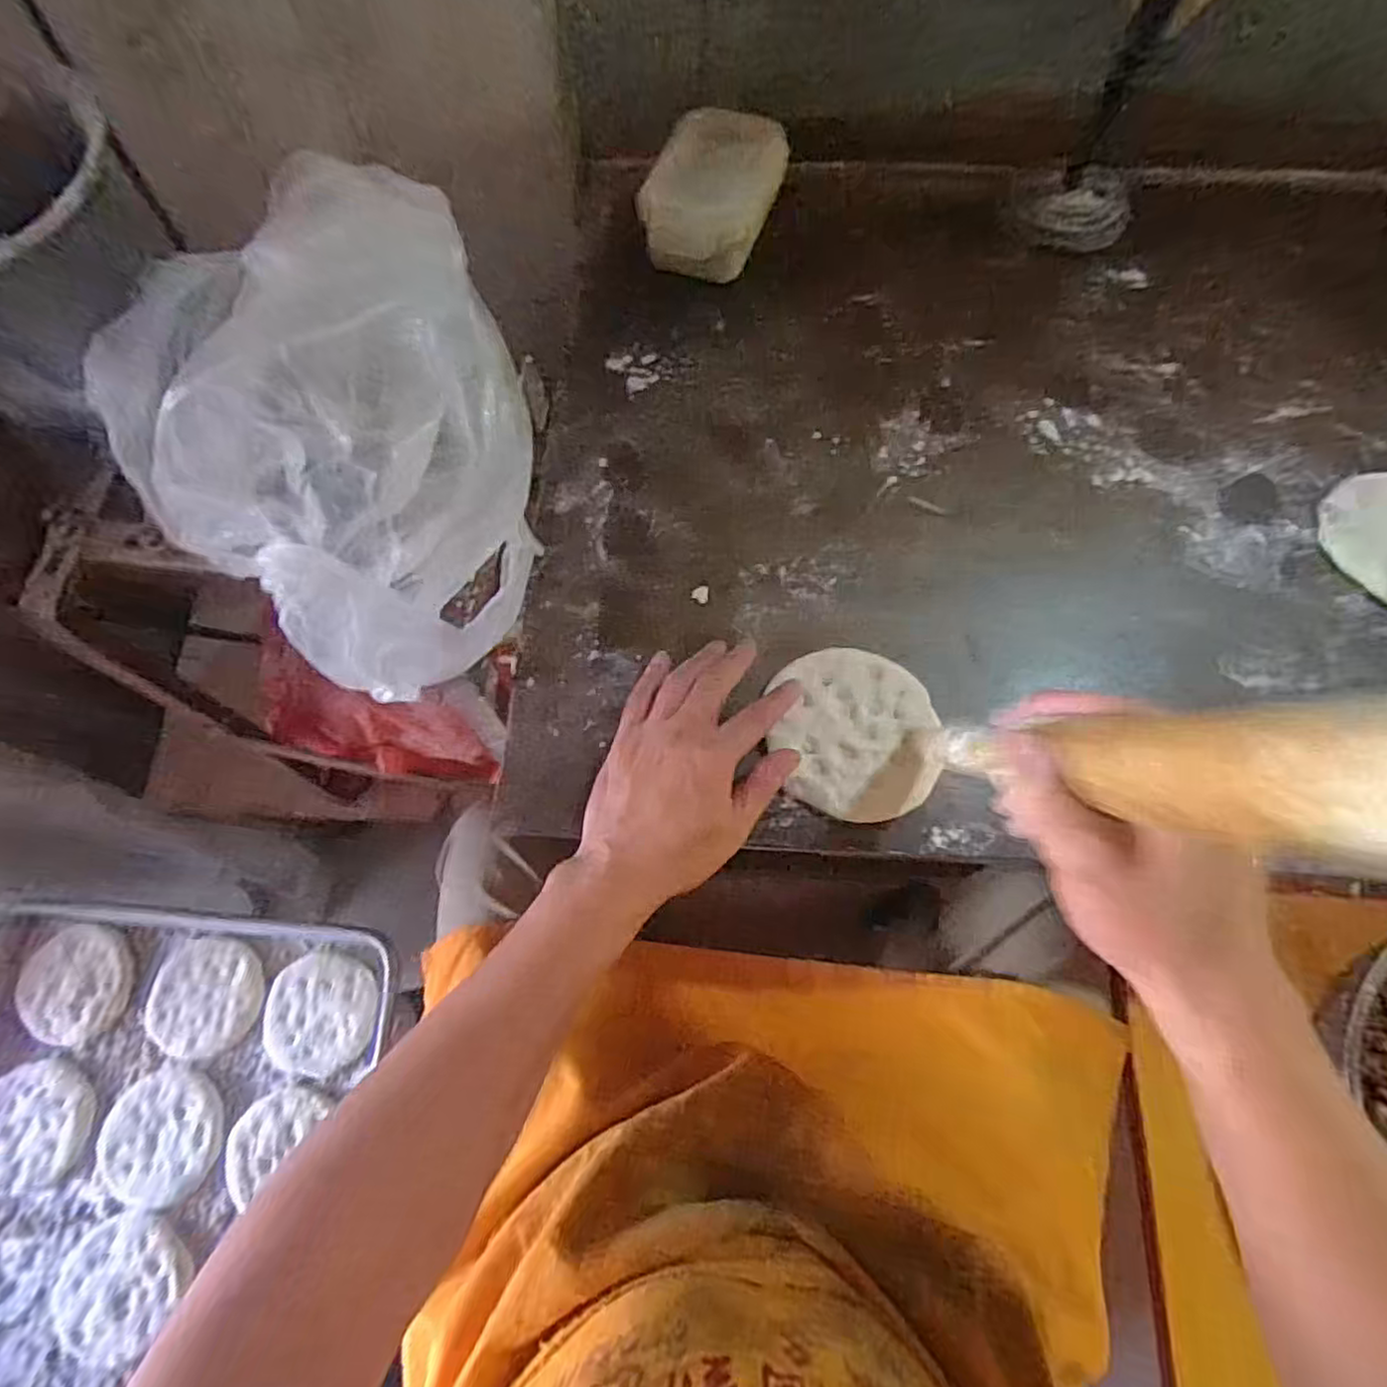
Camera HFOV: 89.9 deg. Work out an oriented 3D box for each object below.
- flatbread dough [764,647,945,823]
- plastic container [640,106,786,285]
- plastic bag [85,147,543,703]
[{"bbox_3d":[0.101,0.024,0.435,0.102,0.008,0.105,6,73,2],"label":"flatbread dough"},{"bbox_3d":[0.014,-0.390,0.550,0.095,0.047,0.148,16,73,5],"label":"plastic container"},{"bbox_3d":[-0.157,-0.119,0.333,0.187,0.140,0.182,-41,77,-11],"label":"plastic bag"}]

